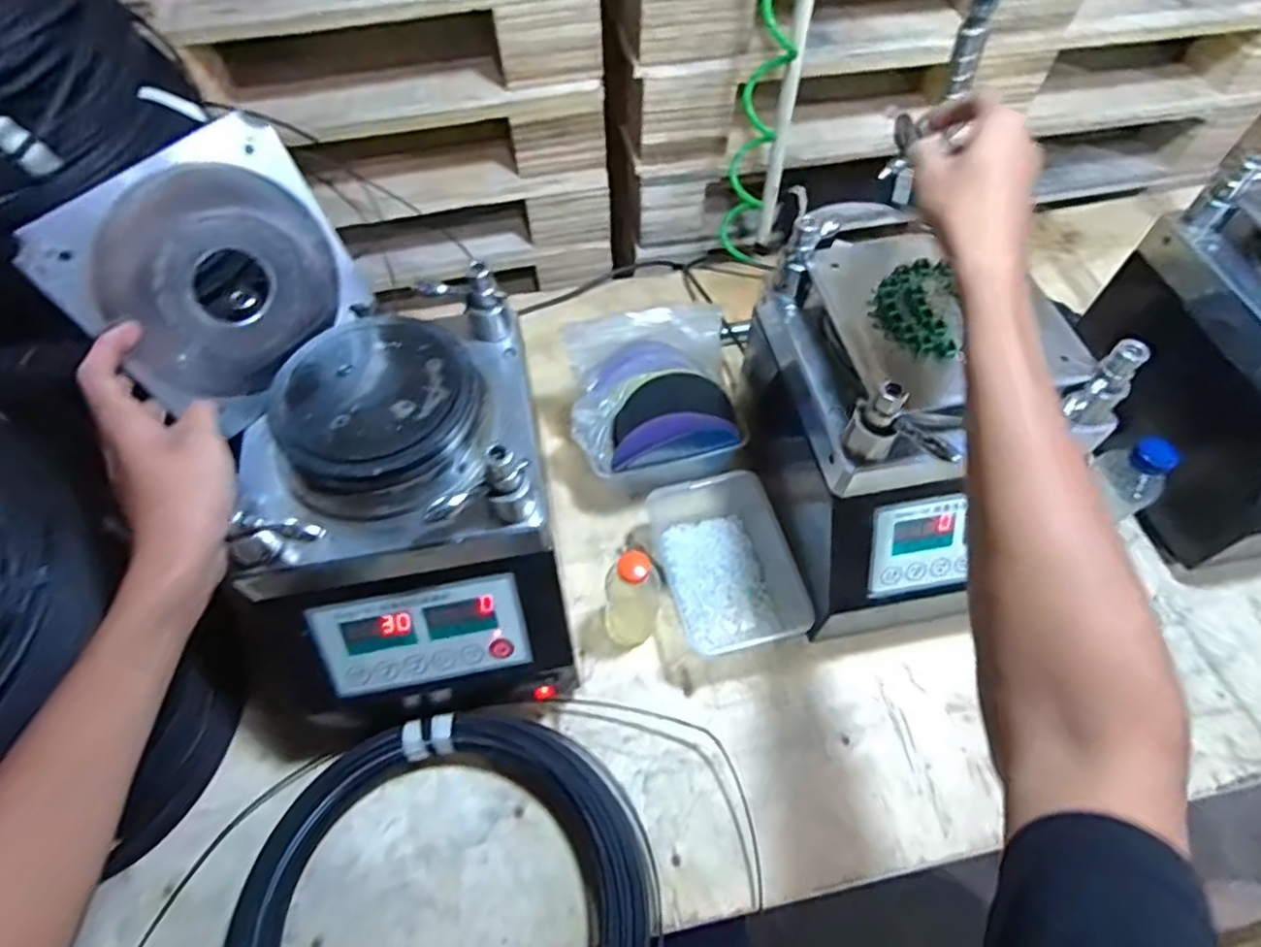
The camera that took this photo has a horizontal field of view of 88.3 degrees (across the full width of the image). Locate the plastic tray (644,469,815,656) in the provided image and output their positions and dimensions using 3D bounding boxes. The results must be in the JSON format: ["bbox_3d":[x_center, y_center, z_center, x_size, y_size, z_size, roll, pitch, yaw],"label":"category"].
[{"bbox_3d":[0.098,0.086,0.662,0.132,0.051,0.175,-18,60,-9],"label":"plastic tray"}]

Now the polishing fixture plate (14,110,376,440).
[{"bbox_3d":[-0.281,-0.136,0.455,0.022,0.161,0.170,25,63,29],"label":"polishing fixture plate"}]

